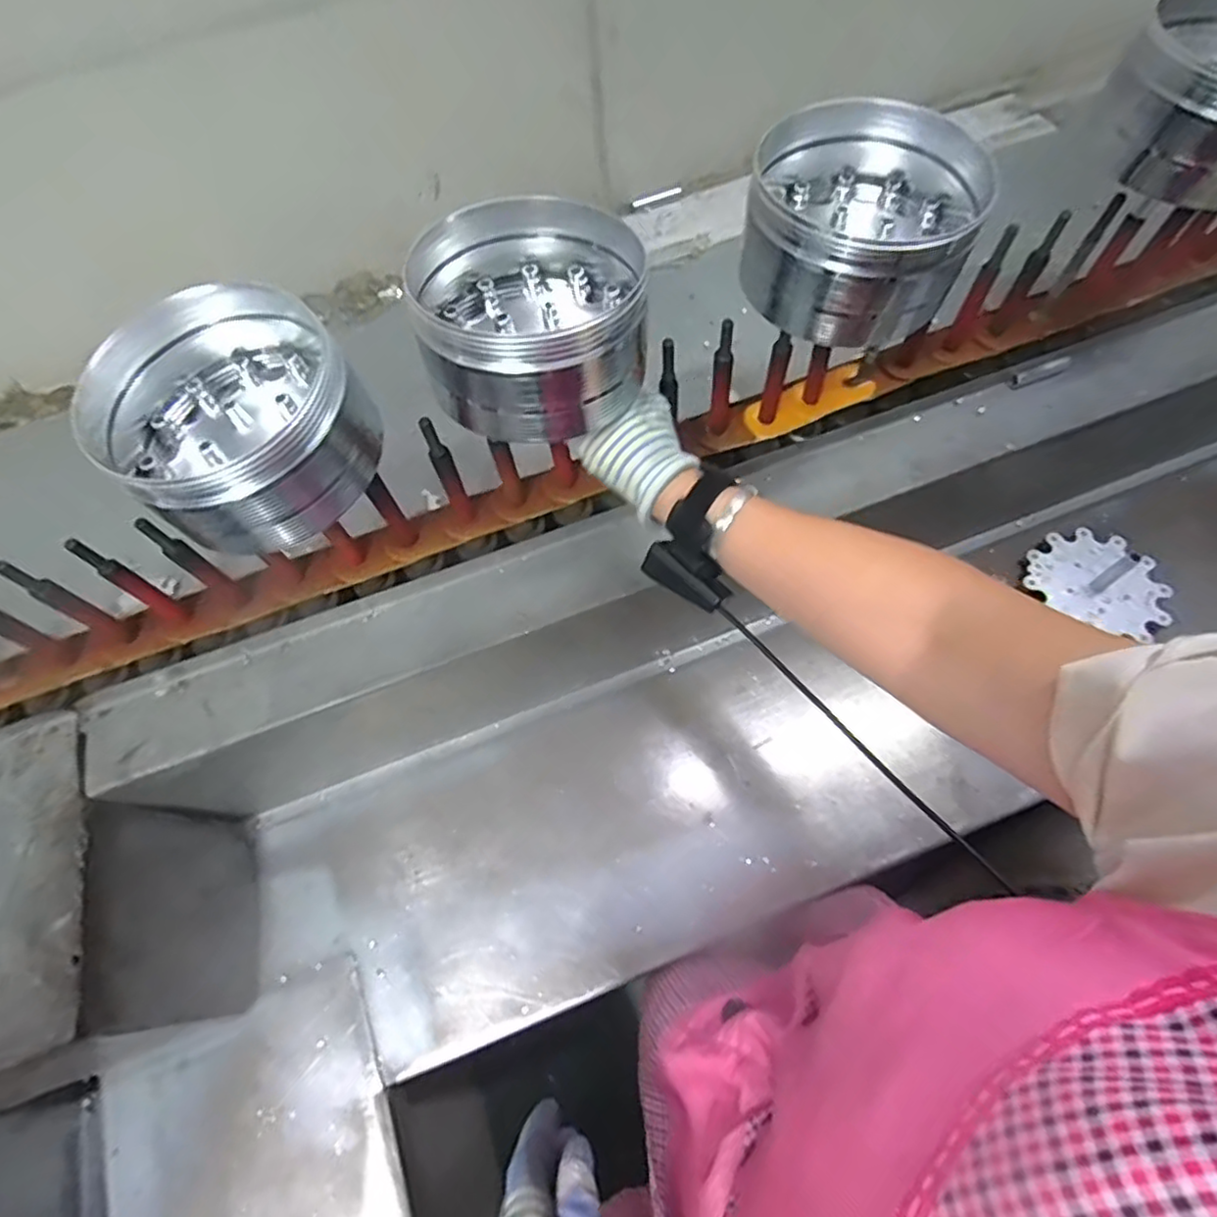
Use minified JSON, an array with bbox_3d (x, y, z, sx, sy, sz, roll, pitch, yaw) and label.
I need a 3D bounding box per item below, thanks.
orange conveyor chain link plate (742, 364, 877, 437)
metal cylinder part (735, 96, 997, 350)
[{"bbox_3d":[0.201,-0.206,0.649,0.135,0.013,0.037,-22,103,-5],"label":"orange conveyor chain link plate"},{"bbox_3d":[0.188,-0.285,0.491,0.150,0.094,0.164,16,72,13],"label":"metal cylinder part"}]

